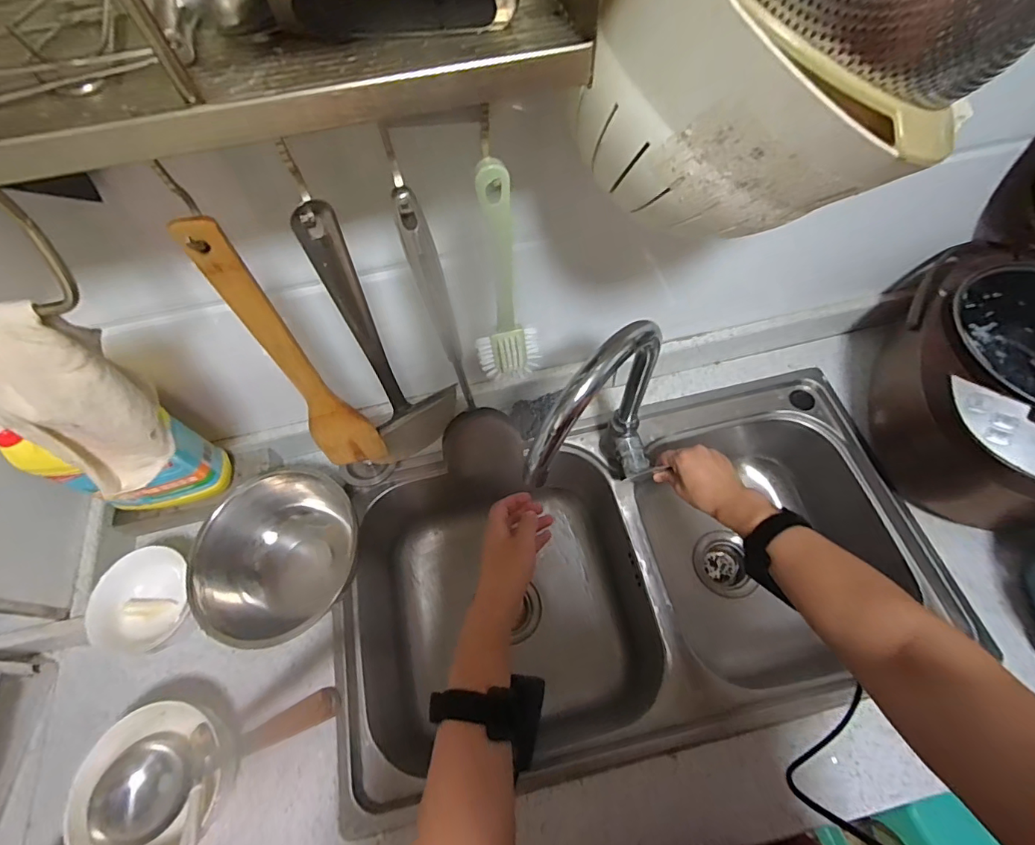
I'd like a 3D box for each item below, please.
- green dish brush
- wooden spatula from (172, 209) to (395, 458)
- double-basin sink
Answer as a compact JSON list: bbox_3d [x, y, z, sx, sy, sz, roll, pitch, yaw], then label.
[{"bbox_3d":[-0.011,-0.098,0.378,0.046,0.204,0.038,-32,66,-13],"label":"green dish brush"},{"bbox_3d":[-0.177,-0.037,0.397,0.057,0.296,0.010,-15,58,-4],"label":"wooden spatula"},{"bbox_3d":[0.153,0.224,0.732,0.749,0.214,0.428,-13,63,-4],"label":"double-basin sink"}]

